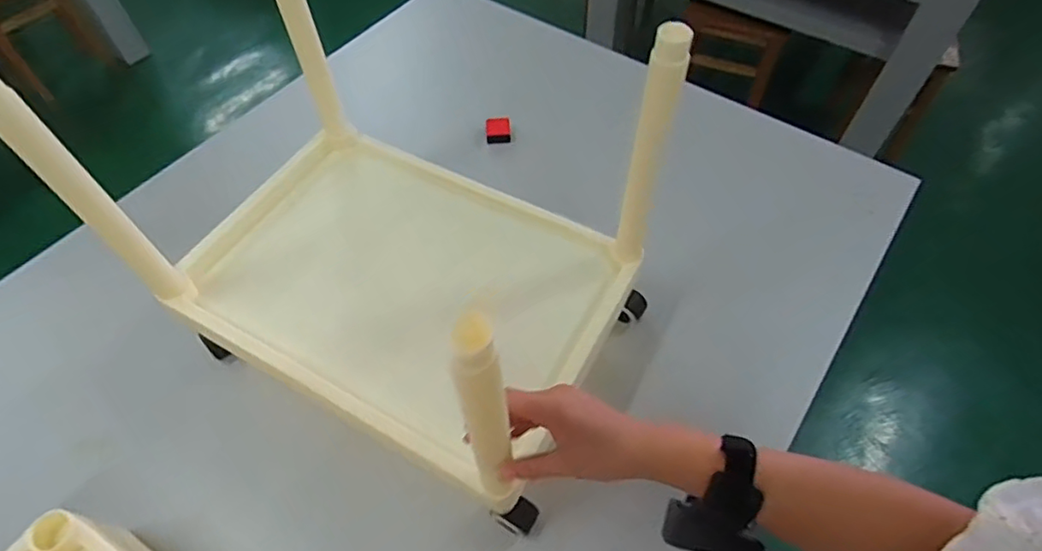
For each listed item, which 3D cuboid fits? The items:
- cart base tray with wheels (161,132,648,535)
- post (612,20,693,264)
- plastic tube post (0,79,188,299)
[{"bbox_3d":[-0.138,0.032,0.734,0.482,0.139,0.328,24,61,16],"label":"cart base tray with wheels"},{"bbox_3d":[0.122,-0.109,0.572,0.030,0.281,0.034,6,57,6],"label":"post"},{"bbox_3d":[-0.398,-0.067,0.547,0.029,0.281,0.033,37,65,23],"label":"plastic tube post"}]

